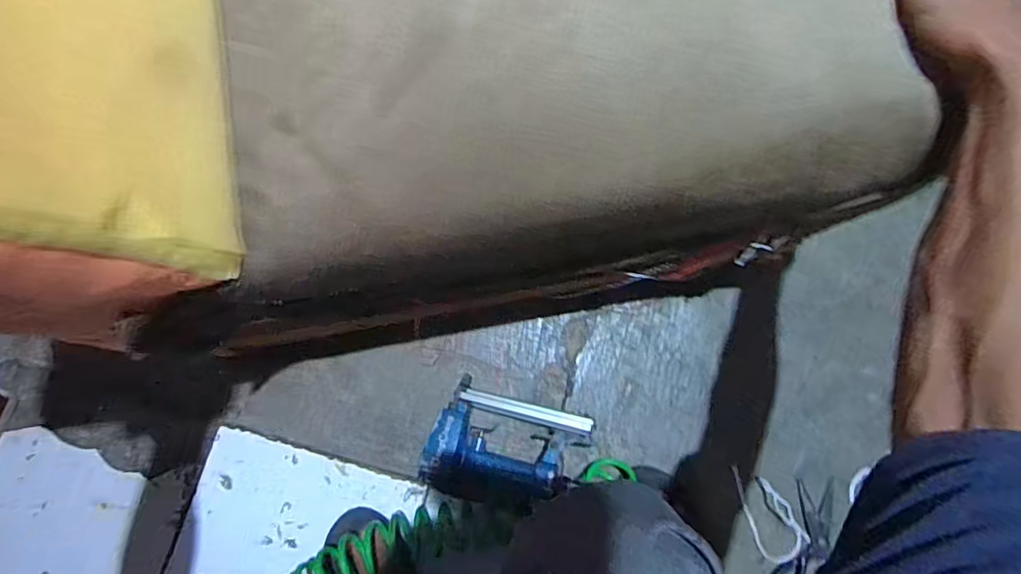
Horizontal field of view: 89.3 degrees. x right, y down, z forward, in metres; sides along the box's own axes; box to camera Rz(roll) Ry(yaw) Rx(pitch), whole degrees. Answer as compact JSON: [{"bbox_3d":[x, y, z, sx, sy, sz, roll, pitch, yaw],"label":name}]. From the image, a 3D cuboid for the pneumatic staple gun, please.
[{"bbox_3d":[-0.005,0.203,0.662,0.190,0.070,0.129,19,81,5],"label":"pneumatic staple gun"}]

